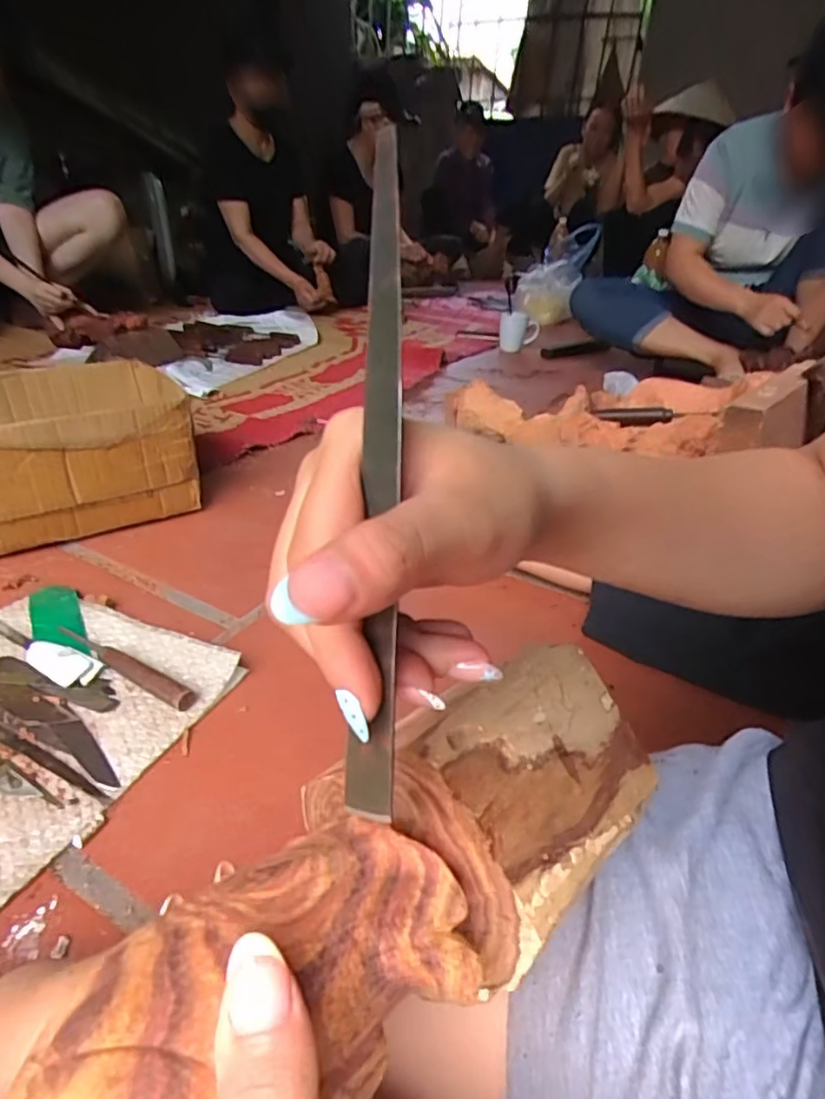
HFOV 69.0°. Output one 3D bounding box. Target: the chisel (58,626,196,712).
[{"bbox_3d":[-0.268,0.100,0.549,0.181,0.023,0.018,21,34,25],"label":"chisel"}]

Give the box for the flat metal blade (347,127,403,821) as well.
[{"bbox_3d":[-0.009,-0.023,0.167,0.014,0.190,0.004,0,-3,37],"label":"flat metal blade"}]

